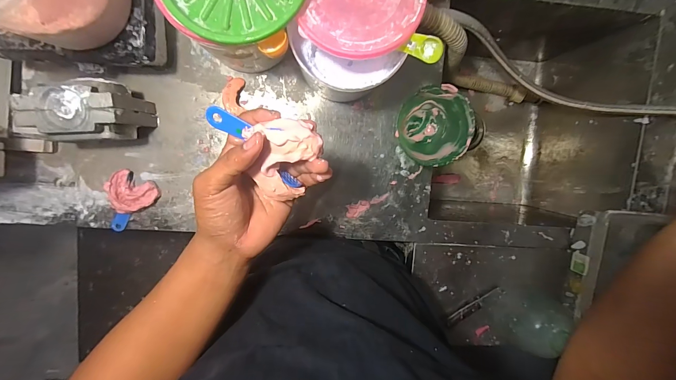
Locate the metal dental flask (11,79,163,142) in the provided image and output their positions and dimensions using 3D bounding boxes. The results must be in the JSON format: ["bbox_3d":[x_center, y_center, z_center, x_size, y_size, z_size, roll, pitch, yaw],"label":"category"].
[{"bbox_3d":[-0.363,-0.116,0.460,0.130,0.118,0.085,-2,97,-5],"label":"metal dental flask"}]

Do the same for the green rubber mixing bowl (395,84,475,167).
[{"bbox_3d":[0.149,-0.103,0.514,0.110,0.088,0.119,-1,97,-5],"label":"green rubber mixing bowl"}]

